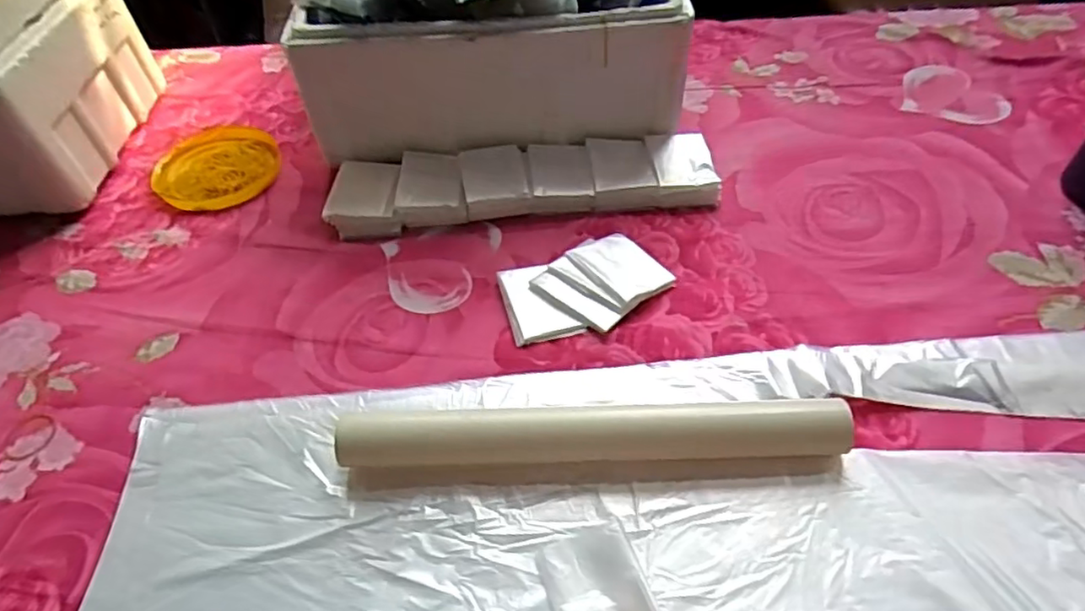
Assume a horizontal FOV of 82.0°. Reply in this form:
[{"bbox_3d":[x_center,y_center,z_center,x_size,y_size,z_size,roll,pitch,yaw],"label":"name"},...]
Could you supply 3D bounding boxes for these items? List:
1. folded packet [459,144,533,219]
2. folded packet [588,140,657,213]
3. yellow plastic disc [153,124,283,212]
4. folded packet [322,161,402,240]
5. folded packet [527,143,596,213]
[{"bbox_3d":[-0.049,-0.130,0.654,0.064,0.031,0.082,-9,50,-4],"label":"folded packet"},{"bbox_3d":[0.083,-0.139,0.658,0.064,0.027,0.090,-5,50,0],"label":"folded packet"},{"bbox_3d":[-0.368,-0.160,0.712,0.131,0.015,0.144,-2,50,2],"label":"yellow plastic disc"},{"bbox_3d":[-0.185,-0.108,0.645,0.076,0.034,0.074,-5,50,-1],"label":"folded packet"},{"bbox_3d":[0.018,-0.142,0.651,0.062,0.007,0.087,-5,50,0],"label":"folded packet"}]

